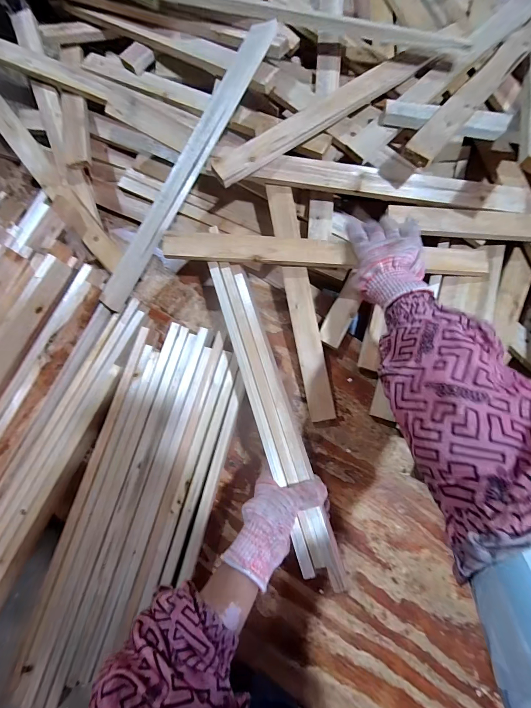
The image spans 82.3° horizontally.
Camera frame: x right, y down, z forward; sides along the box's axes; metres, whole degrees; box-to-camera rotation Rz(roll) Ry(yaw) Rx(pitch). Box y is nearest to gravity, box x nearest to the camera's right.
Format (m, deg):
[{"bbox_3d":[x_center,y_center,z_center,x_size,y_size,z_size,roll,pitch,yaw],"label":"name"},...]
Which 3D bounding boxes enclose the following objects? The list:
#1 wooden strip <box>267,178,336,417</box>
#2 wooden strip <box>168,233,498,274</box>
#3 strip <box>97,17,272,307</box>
[{"bbox_3d":[0.058,-0.081,0.491,0.039,0.014,0.377,-11,91,-4],"label":"wooden strip"},{"bbox_3d":[0.096,-0.160,0.476,0.492,0.021,0.054,2,77,-2],"label":"wooden strip"},{"bbox_3d":[-0.126,-0.286,0.475,0.051,0.020,0.488,32,94,5],"label":"strip"}]

